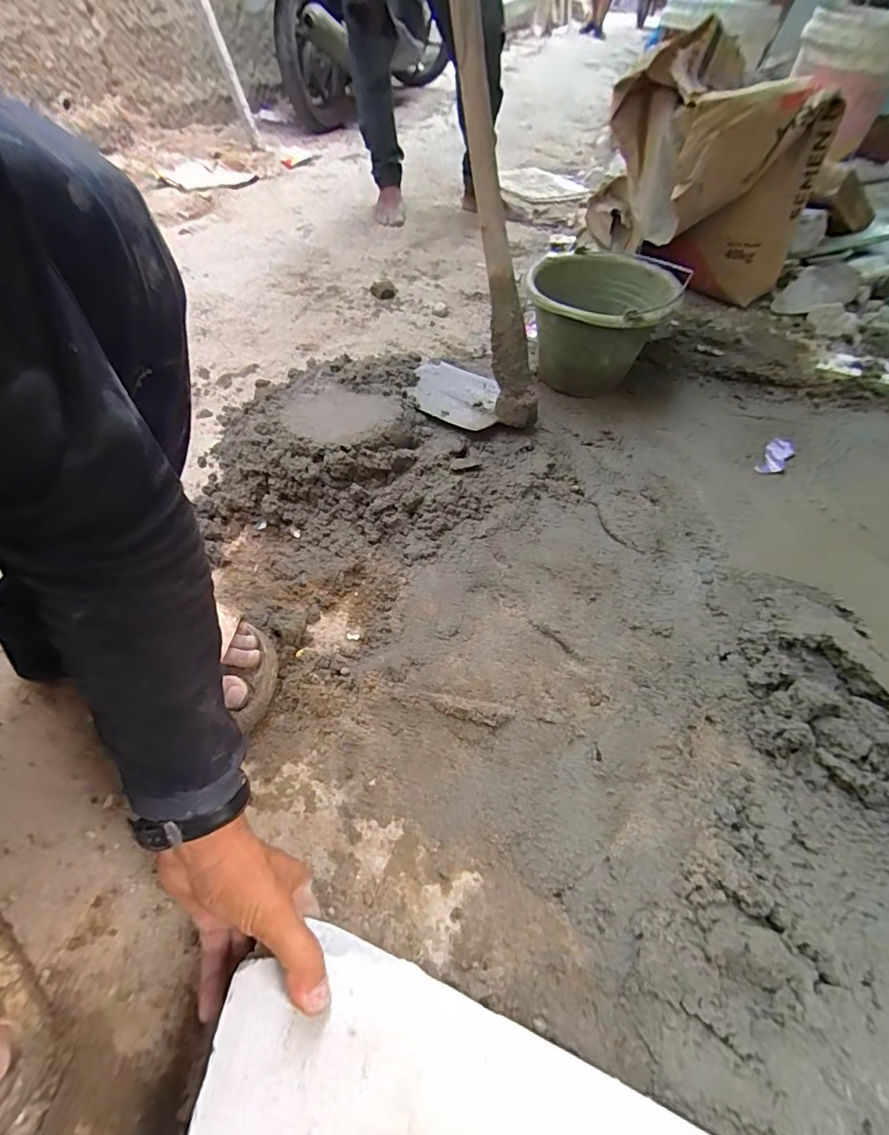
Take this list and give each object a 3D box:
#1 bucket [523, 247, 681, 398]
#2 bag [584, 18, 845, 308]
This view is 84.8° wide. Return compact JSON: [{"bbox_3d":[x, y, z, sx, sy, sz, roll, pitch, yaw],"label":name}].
[{"bbox_3d":[0.272,-0.430,0.881,0.246,0.166,0.264,2,52,-3],"label":"bucket"},{"bbox_3d":[0.508,-0.765,0.953,0.326,0.336,0.327,0,52,-5],"label":"bag"}]

